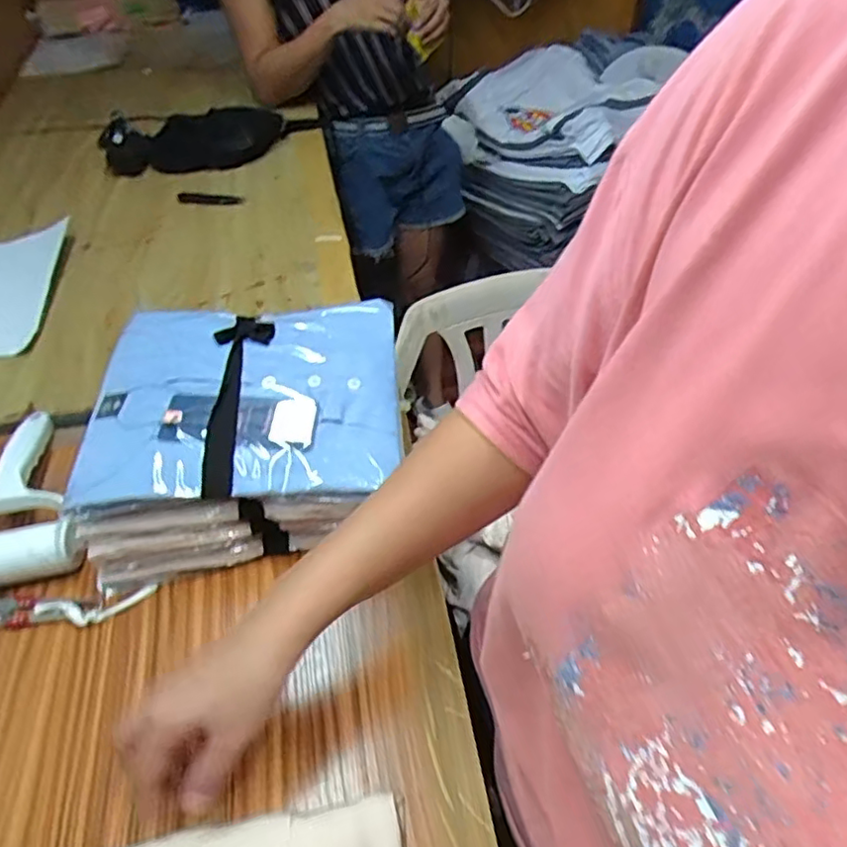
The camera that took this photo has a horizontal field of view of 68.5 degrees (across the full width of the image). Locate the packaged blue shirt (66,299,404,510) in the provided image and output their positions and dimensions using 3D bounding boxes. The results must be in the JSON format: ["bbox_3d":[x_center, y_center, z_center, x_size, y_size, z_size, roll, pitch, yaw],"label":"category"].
[{"bbox_3d":[-0.146,-0.028,0.516,0.248,0.037,0.199,-4,47,-2],"label":"packaged blue shirt"}]

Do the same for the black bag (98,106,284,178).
[{"bbox_3d":[-0.358,-0.454,0.984,0.279,0.066,0.094,-14,49,-11],"label":"black bag"}]

